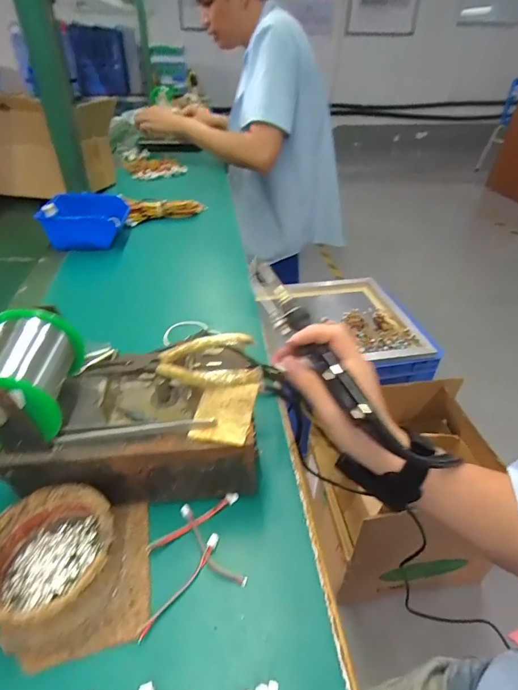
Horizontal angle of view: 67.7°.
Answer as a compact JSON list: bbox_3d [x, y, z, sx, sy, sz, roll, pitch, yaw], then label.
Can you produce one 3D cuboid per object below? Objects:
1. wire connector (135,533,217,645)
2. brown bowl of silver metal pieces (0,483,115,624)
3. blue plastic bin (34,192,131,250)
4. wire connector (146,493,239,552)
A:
[{"bbox_3d":[-0.052,0.162,0.262,0.008,0.005,0.076,24,43,25],"label":"wire connector"},{"bbox_3d":[-0.140,0.142,0.259,0.082,0.040,0.082,1,38,-1],"label":"brown bowl of silver metal pieces"},{"bbox_3d":[-0.309,-0.226,0.700,0.129,0.061,0.119,-2,38,-5],"label":"blue plastic bin"},{"bbox_3d":[-0.049,0.136,0.297,0.076,0.004,0.009,-21,44,-26],"label":"wire connector"}]

